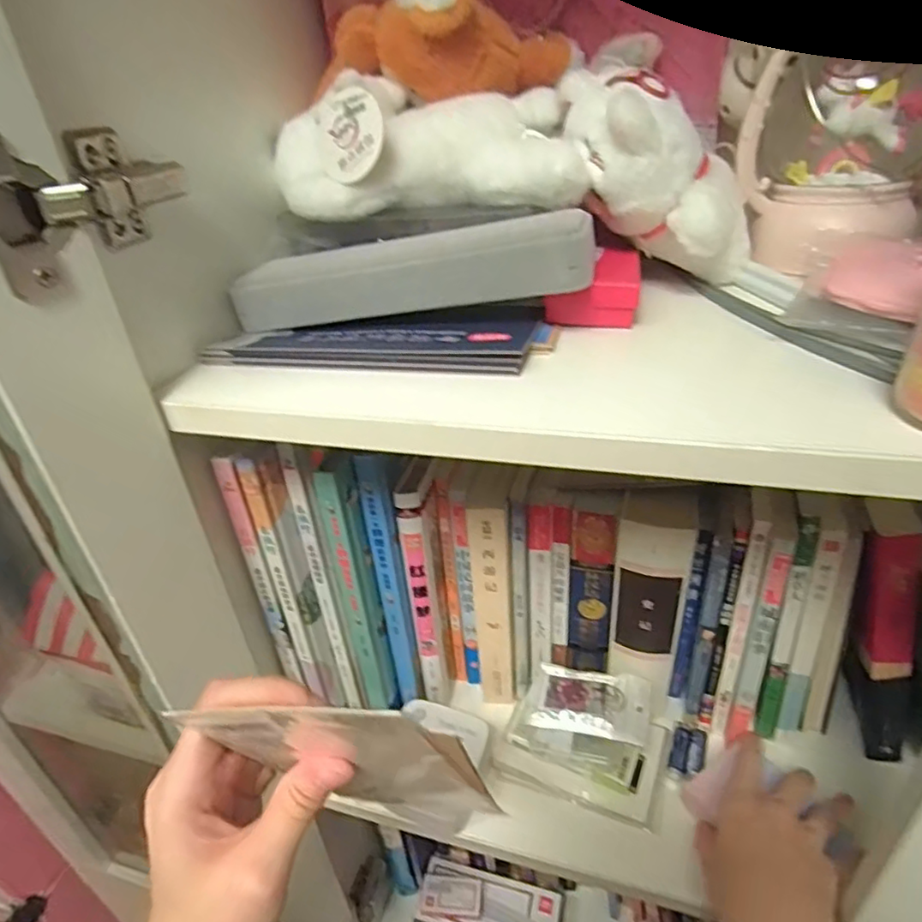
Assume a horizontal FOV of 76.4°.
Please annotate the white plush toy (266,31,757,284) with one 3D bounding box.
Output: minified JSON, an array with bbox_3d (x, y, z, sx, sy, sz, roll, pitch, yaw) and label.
[{"bbox_3d":[0.026,-0.175,0.364,0.296,0.109,0.075,2,32,12],"label":"white plush toy"}]

